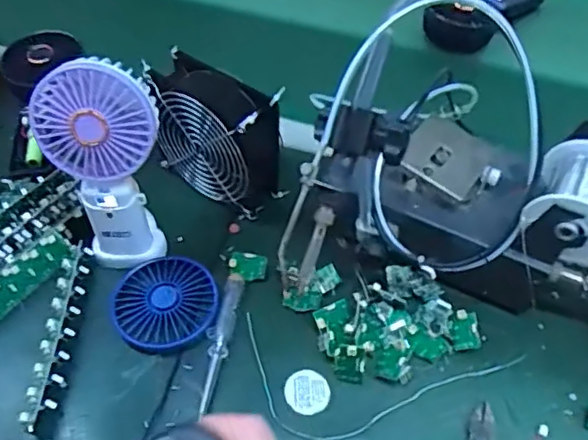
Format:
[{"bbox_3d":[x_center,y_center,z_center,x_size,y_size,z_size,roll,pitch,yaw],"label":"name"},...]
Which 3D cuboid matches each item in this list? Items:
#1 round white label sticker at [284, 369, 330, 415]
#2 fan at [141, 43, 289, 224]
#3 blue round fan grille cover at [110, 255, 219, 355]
[{"bbox_3d":[0.010,0.134,0.477,0.034,0.004,0.034,3,58,-5],"label":"round white label sticker"},{"bbox_3d":[-0.072,-0.073,0.566,0.118,0.123,0.058,26,56,18],"label":"fan"},{"bbox_3d":[-0.106,0.068,0.508,0.081,0.013,0.084,0,52,-1],"label":"blue round fan grille cover"}]

